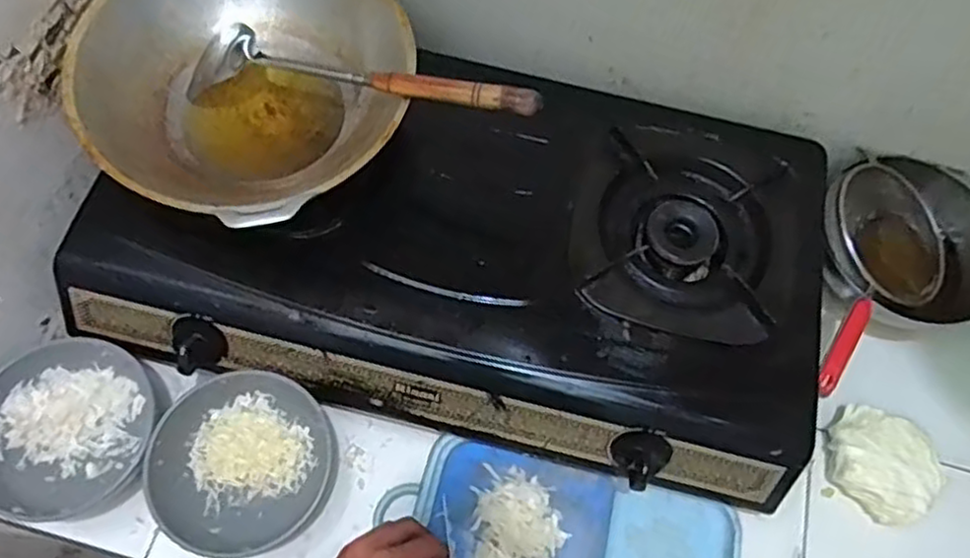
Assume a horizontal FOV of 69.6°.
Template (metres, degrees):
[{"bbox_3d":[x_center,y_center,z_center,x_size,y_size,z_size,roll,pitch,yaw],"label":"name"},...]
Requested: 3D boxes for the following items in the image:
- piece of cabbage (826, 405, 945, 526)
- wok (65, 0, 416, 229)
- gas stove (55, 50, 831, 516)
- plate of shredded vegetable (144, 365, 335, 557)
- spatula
[{"bbox_3d":[0.399,0.188,0.708,0.099,0.049,0.099,31,68,11],"label":"piece of cabbage"},{"bbox_3d":[-0.214,-0.176,0.645,0.287,0.109,0.278,38,69,13],"label":"wok"},{"bbox_3d":[-0.020,-0.034,0.687,0.681,0.101,0.349,11,66,2],"label":"gas stove"},{"bbox_3d":[-0.226,0.168,0.652,0.157,0.066,0.144,1,66,-3],"label":"plate of shredded vegetable"},{"bbox_3d":[-0.121,-0.181,0.620,0.348,0.045,0.061,12,65,16],"label":"spatula"}]

